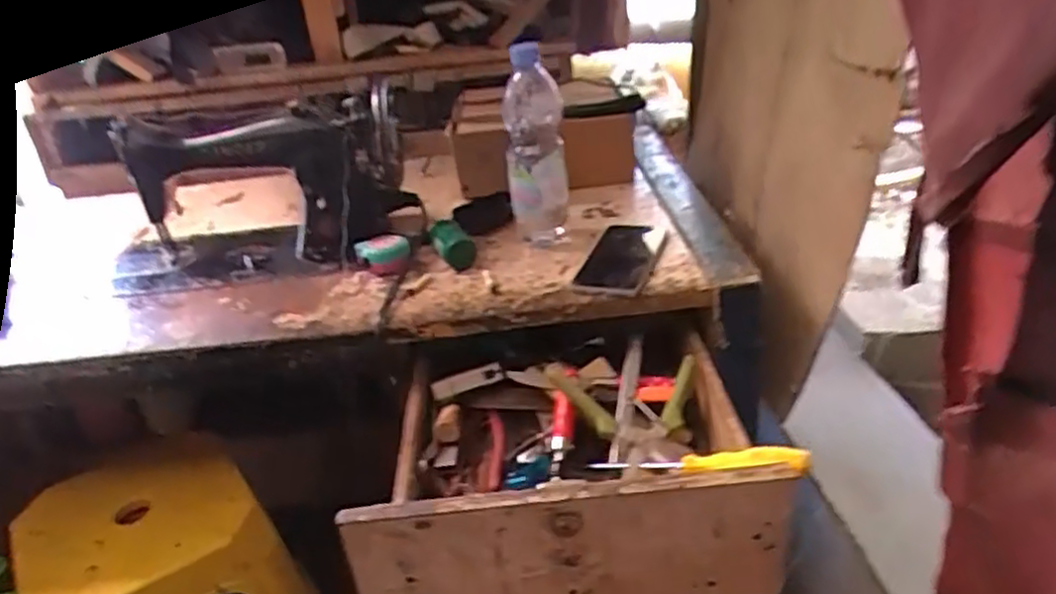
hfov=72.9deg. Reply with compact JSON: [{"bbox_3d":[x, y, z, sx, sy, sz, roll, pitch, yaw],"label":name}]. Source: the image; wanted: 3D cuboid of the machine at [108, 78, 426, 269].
[{"bbox_3d":[-0.315,-0.150,0.902,0.321,0.189,0.158,3,30,15],"label":"machine"}]

